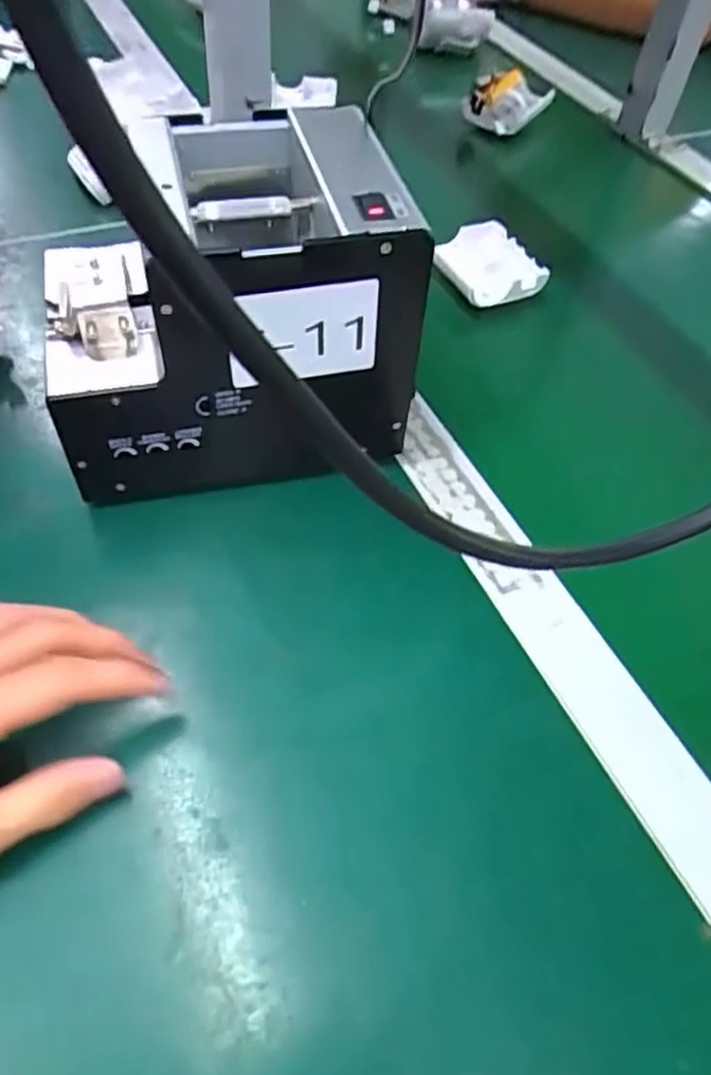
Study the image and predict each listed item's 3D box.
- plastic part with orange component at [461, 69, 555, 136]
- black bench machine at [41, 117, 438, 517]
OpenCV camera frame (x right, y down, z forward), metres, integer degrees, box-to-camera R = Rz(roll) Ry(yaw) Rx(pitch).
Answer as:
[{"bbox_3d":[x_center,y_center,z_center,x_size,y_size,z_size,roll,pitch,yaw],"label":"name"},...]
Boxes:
[{"bbox_3d":[0.155,-0.442,0.716,0.057,0.035,0.104,34,58,20],"label":"plastic part with orange component"},{"bbox_3d":[-0.069,-0.121,0.383,0.183,0.145,0.125,-9,54,-10],"label":"black bench machine"}]

